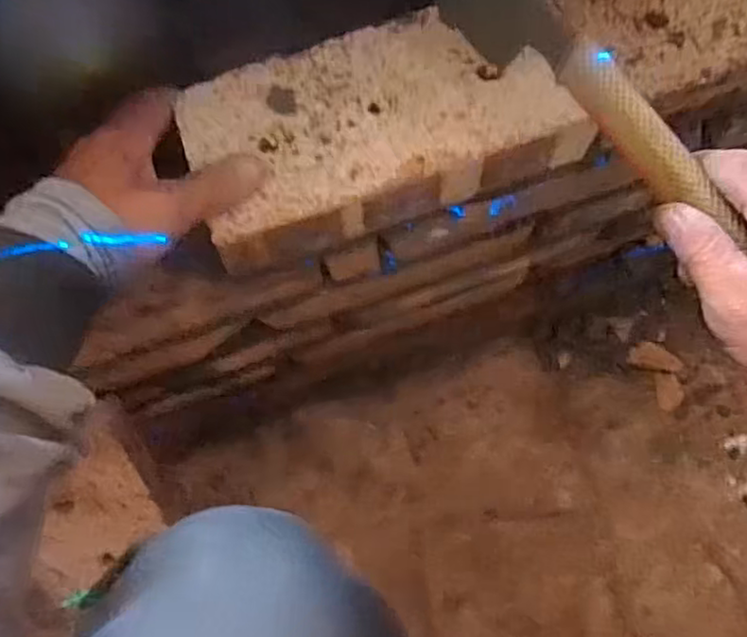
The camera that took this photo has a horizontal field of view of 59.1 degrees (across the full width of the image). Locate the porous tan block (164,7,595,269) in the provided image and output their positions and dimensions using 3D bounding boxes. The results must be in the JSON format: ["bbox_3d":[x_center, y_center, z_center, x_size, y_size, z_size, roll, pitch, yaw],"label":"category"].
[{"bbox_3d":[0.005,-0.116,0.398,0.224,0.044,0.108,-21,74,-5],"label":"porous tan block"}]

